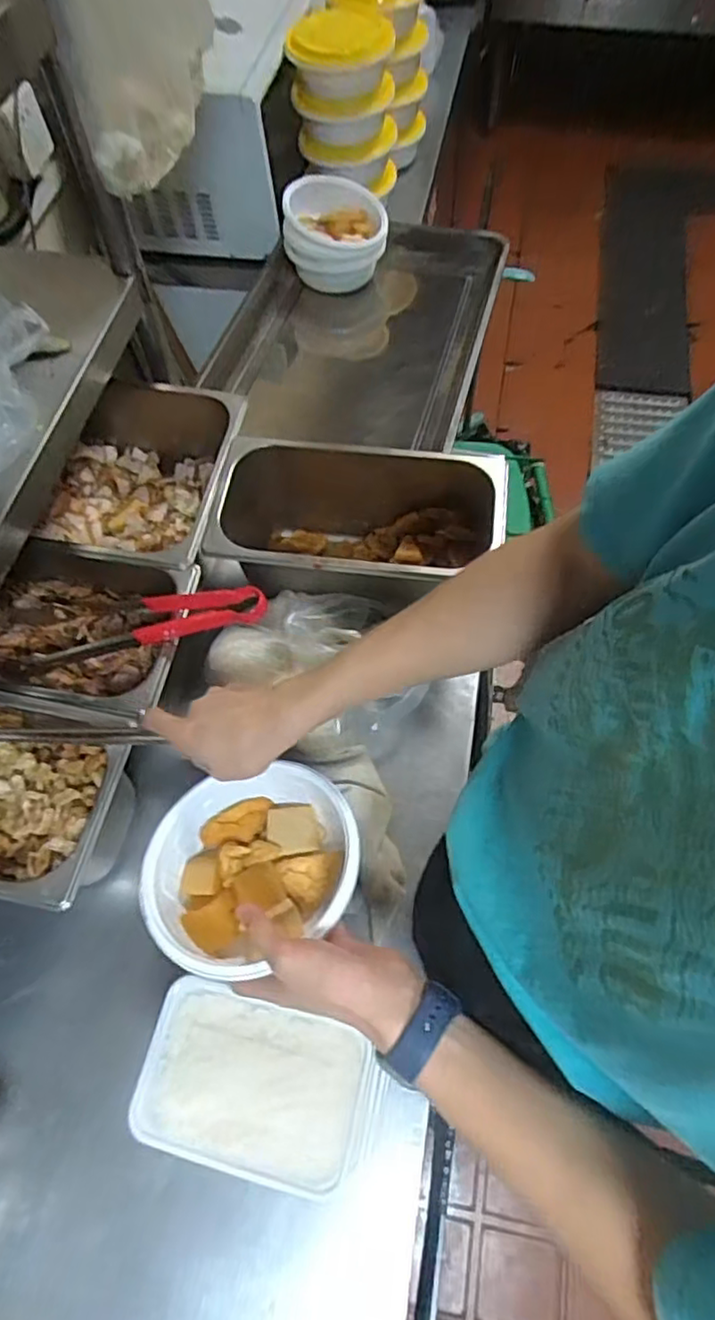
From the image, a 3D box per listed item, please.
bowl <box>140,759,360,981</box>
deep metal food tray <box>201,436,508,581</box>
[{"bbox_3d":[-0.082,0.168,0.527,0.169,0.070,0.169,-6,52,7],"label":"bowl"},{"bbox_3d":[0.004,-0.147,0.771,0.322,0.139,0.171,5,65,4],"label":"deep metal food tray"}]

